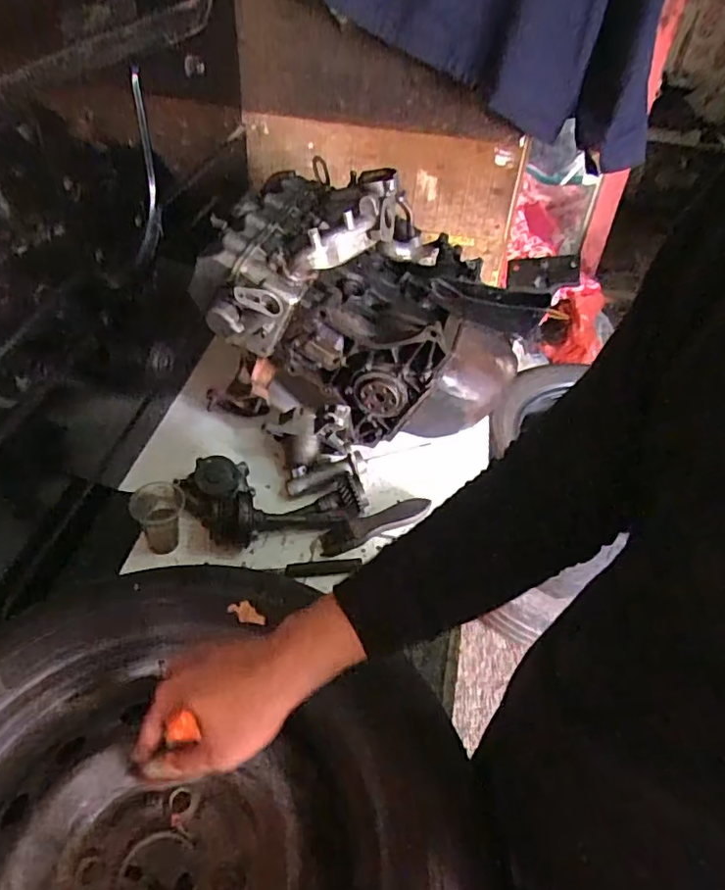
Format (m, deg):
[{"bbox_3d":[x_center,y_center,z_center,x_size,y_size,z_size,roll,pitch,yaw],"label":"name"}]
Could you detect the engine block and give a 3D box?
[{"bbox_3d":[0.017,-0.222,0.958,0.500,0.312,0.320,5,44,3],"label":"engine block"}]

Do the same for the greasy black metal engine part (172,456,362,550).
[{"bbox_3d":[-0.137,0.071,0.870,0.261,0.075,0.123,-7,45,-9],"label":"greasy black metal engine part"}]

